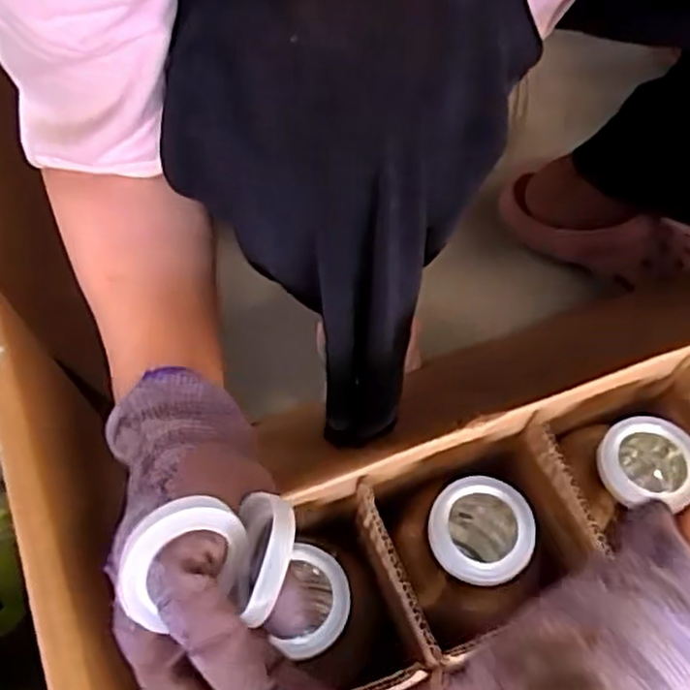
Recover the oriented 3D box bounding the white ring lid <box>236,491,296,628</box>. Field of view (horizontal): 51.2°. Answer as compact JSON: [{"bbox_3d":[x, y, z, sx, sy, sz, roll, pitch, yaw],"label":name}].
[{"bbox_3d":[-0.034,0.085,0.291,0.010,0.045,0.048,15,85,-20],"label":"white ring lid"}]

